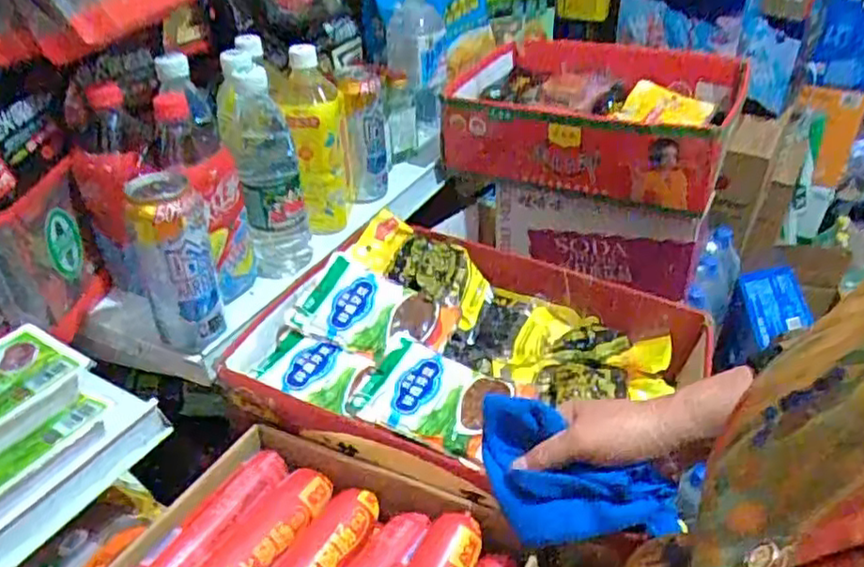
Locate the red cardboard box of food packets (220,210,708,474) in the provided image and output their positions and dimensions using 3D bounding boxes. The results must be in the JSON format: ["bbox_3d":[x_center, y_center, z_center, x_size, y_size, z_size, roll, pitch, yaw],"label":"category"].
[{"bbox_3d":[0.045,0.062,0.666,0.420,0.067,0.294,12,38,16],"label":"red cardboard box of food packets"}]

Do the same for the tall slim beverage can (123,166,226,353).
[{"bbox_3d":[-0.235,-0.019,0.627,0.066,0.155,0.063,0,36,0],"label":"tall slim beverage can"}]

